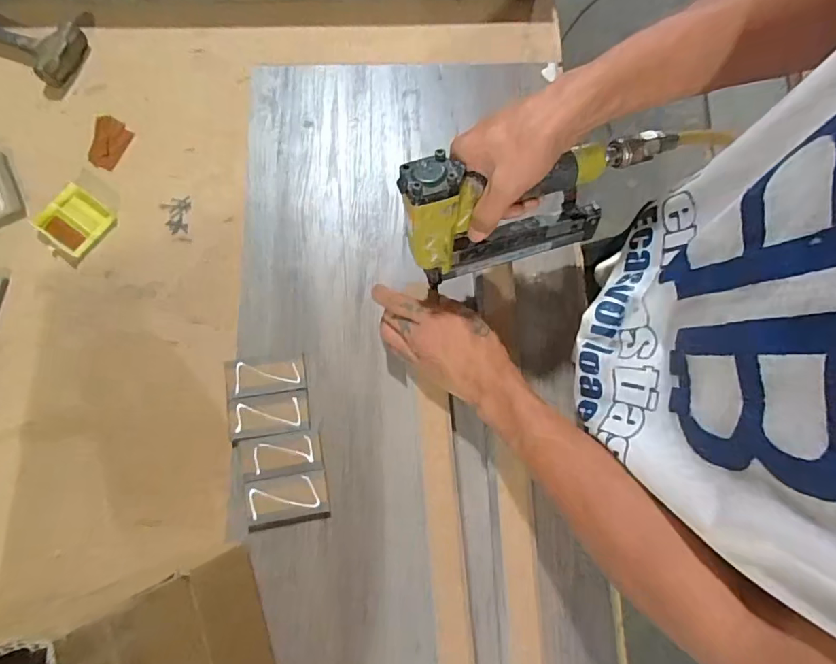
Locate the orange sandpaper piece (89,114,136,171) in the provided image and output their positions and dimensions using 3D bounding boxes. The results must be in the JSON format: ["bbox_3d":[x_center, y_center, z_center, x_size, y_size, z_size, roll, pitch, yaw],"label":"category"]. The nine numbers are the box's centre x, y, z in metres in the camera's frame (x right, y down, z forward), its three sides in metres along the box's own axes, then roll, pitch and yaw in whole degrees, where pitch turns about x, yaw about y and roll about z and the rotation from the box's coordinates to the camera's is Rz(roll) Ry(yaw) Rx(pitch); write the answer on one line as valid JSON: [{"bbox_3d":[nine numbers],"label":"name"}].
[{"bbox_3d":[-0.366,-0.222,0.574,0.048,0.006,0.061,22,77,5],"label":"orange sandpaper piece"}]

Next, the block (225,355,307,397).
[{"bbox_3d":[-0.156,0.044,0.498,0.078,0.007,0.037,-8,76,-2],"label":"block"}]

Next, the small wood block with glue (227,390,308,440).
[{"bbox_3d":[-0.151,0.083,0.492,0.079,0.005,0.041,-8,76,-2],"label":"small wood block with glue"}]

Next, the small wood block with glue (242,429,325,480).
[{"bbox_3d":[-0.135,0.121,0.482,0.077,0.006,0.040,-10,76,-2],"label":"small wood block with glue"}]

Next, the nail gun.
[{"bbox_3d":[0.080,-0.112,0.429,0.187,0.124,0.061,-17,77,-4],"label":"nail gun"}]

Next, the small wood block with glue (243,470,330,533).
[{"bbox_3d":[-0.127,0.163,0.474,0.078,0.007,0.047,-10,76,-2],"label":"small wood block with glue"}]

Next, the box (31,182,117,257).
[{"bbox_3d":[-0.384,-0.125,0.546,0.070,0.010,0.064,36,79,8],"label":"box"}]

